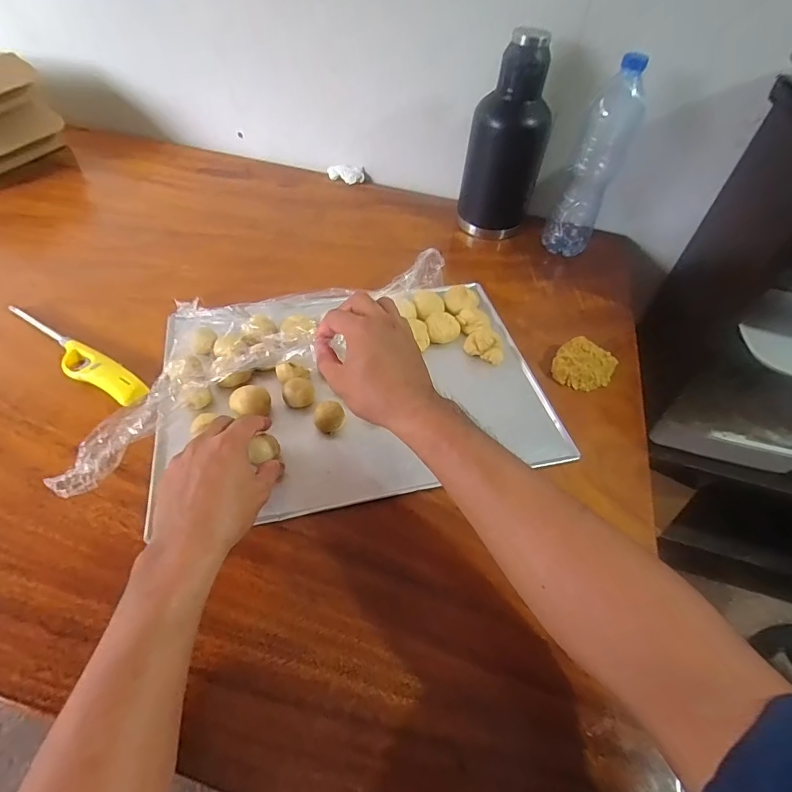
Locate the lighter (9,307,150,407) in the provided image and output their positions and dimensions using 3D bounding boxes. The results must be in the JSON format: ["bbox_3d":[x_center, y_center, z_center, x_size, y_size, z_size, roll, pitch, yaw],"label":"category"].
[{"bbox_3d":[-0.404,-0.052,0.534,0.271,0.020,0.040,26,53,16],"label":"lighter"}]

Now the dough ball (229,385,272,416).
[{"bbox_3d":[-0.165,0.012,0.497,0.043,0.035,0.039,-6,51,-10],"label":"dough ball"}]

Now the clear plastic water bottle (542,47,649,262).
[{"bbox_3d":[0.316,-0.362,0.691,0.077,0.275,0.067,26,53,17],"label":"clear plastic water bottle"}]

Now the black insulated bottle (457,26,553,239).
[{"bbox_3d":[0.179,-0.403,0.705,0.093,0.280,0.091,-10,52,-13],"label":"black insulated bottle"}]

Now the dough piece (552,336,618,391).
[{"bbox_3d":[0.249,-0.042,0.571,0.071,0.028,0.068,29,54,19],"label":"dough piece"}]

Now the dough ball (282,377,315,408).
[{"bbox_3d":[-0.116,0.000,0.512,0.031,0.039,0.036,-27,57,-24],"label":"dough ball"}]

